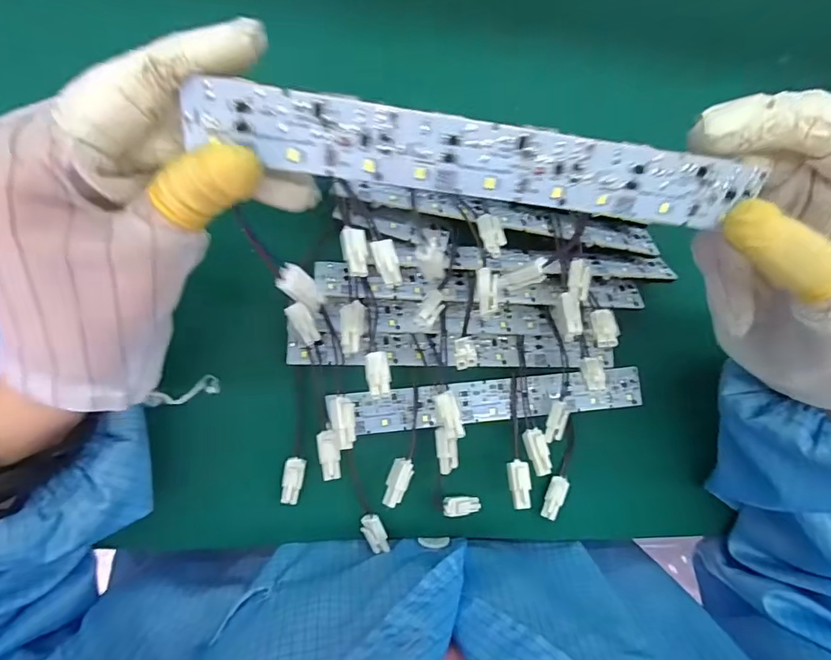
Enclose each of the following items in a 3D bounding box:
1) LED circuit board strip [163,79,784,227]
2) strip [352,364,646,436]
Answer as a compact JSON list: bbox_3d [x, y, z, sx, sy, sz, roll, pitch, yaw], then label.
[{"bbox_3d":[0.024,-0.055,0.160,0.181,0.004,0.023,6,127,-9],"label":"LED circuit board strip"},{"bbox_3d":[0.052,0.042,0.296,0.175,0.007,0.023,-4,95,-9],"label":"strip"}]

